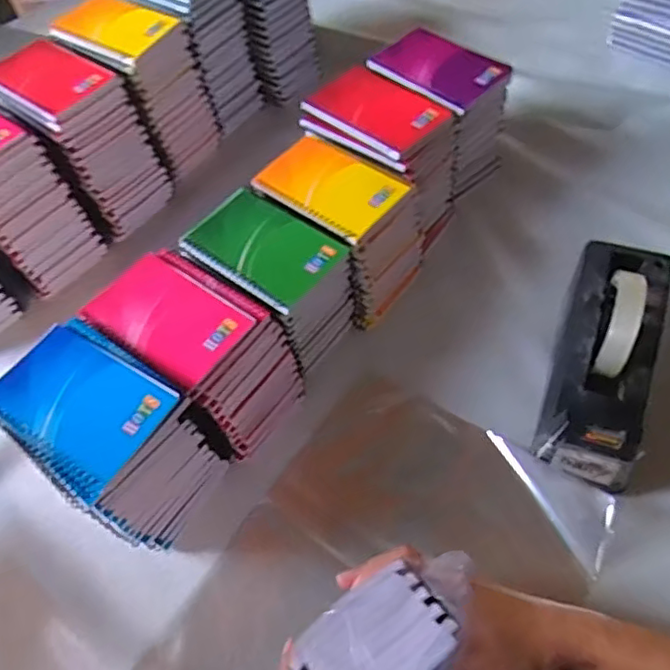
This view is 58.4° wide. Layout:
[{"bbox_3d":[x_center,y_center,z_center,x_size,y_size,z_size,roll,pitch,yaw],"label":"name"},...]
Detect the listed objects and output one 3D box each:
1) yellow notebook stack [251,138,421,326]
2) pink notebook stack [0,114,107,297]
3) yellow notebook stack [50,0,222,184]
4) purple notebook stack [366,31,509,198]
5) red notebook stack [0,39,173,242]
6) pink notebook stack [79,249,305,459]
[{"bbox_3d":[0.005,-0.107,0.617,0.153,0.133,0.100,31,65,22],"label":"yellow notebook stack"},{"bbox_3d":[-0.362,-0.153,0.654,0.143,0.171,0.098,32,65,23],"label":"pink notebook stack"},{"bbox_3d":[-0.248,-0.306,0.749,0.147,0.178,0.105,25,62,20],"label":"yellow notebook stack"},{"bbox_3d":[0.119,-0.256,0.695,0.110,0.134,0.136,-40,62,-20],"label":"purple notebook stack"},{"bbox_3d":[-0.288,-0.216,0.678,0.146,0.164,0.097,24,62,19],"label":"red notebook stack"},{"bbox_3d":[-0.122,0.017,0.540,0.152,0.131,0.095,32,65,23],"label":"pink notebook stack"}]

